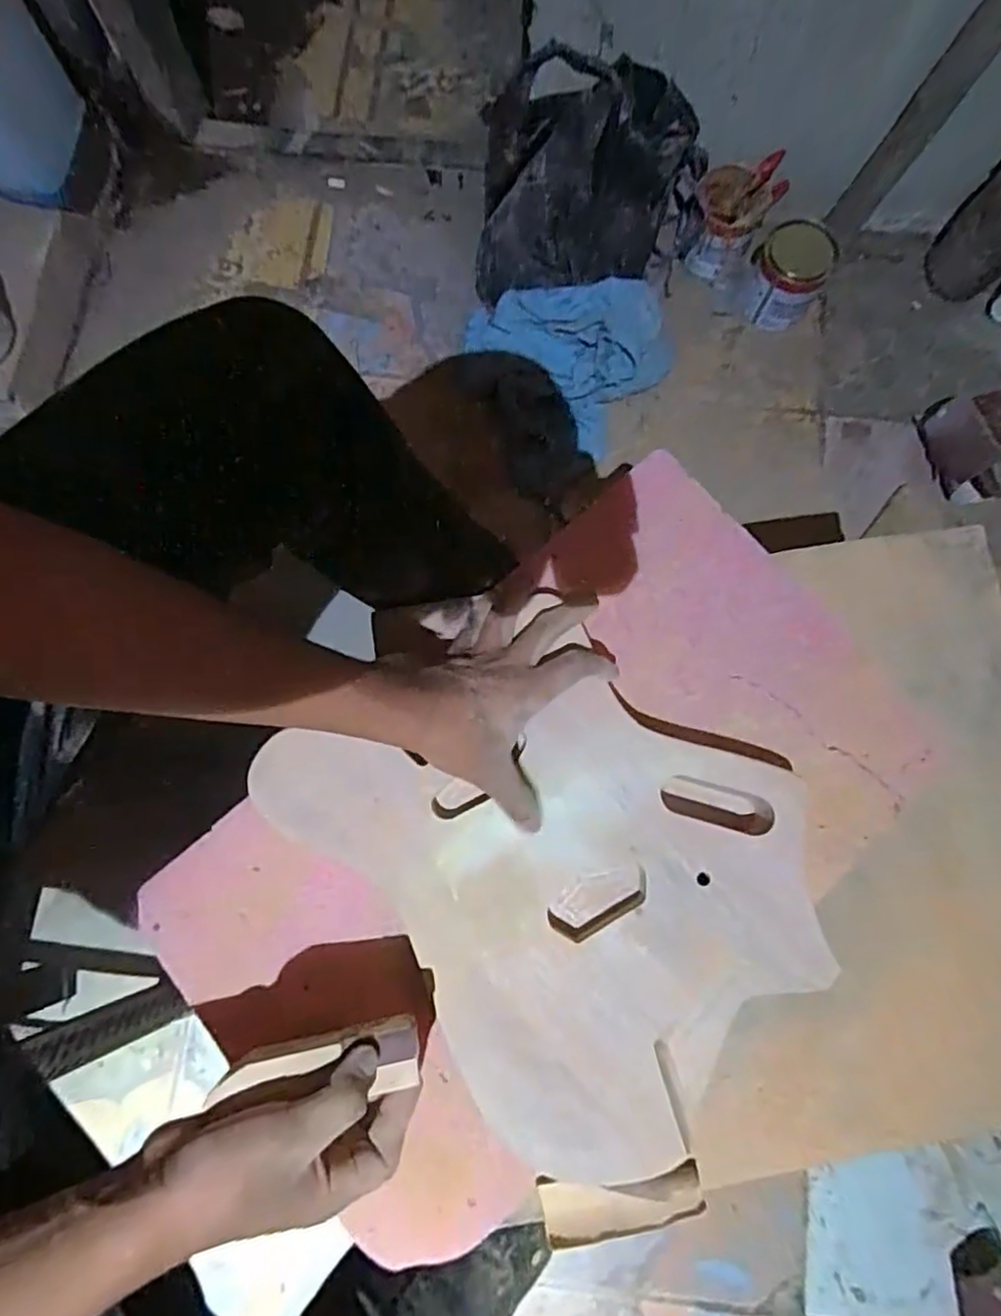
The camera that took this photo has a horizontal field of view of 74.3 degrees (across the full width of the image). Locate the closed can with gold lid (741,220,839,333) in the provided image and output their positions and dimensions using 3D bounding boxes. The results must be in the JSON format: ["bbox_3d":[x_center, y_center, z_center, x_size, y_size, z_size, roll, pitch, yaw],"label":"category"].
[{"bbox_3d":[0.429,-0.570,0.988,0.106,0.092,0.107,0,79,0],"label":"closed can with gold lid"}]

